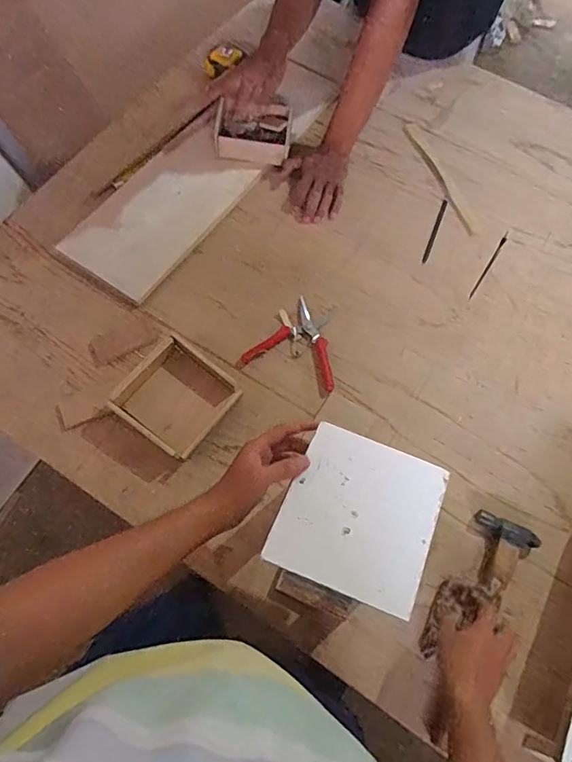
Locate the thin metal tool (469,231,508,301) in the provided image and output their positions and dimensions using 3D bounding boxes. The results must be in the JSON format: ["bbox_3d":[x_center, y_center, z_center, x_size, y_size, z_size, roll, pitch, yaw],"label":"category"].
[{"bbox_3d":[0.381,-0.218,0.906,0.010,0.006,0.175,32,70,11],"label":"thin metal tool"}]

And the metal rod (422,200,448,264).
[{"bbox_3d":[0.285,-0.286,0.924,0.011,0.004,0.154,22,69,7],"label":"metal rod"}]

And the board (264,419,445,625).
[{"bbox_3d":[0.077,0.138,0.504,0.151,0.010,0.155,22,72,6],"label":"board"}]

